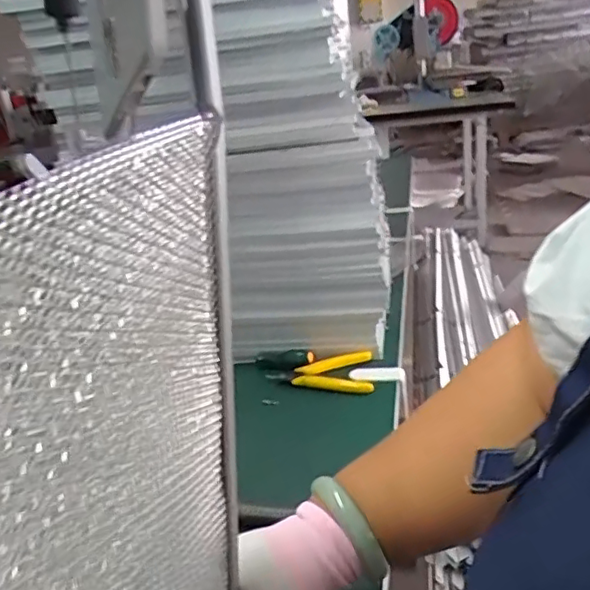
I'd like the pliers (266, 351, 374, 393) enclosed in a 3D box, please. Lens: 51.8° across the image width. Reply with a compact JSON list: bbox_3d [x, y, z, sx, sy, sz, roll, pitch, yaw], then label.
[{"bbox_3d":[0.029,0.091,0.713,0.120,0.007,0.067,-3,22,9],"label":"pliers"}]

